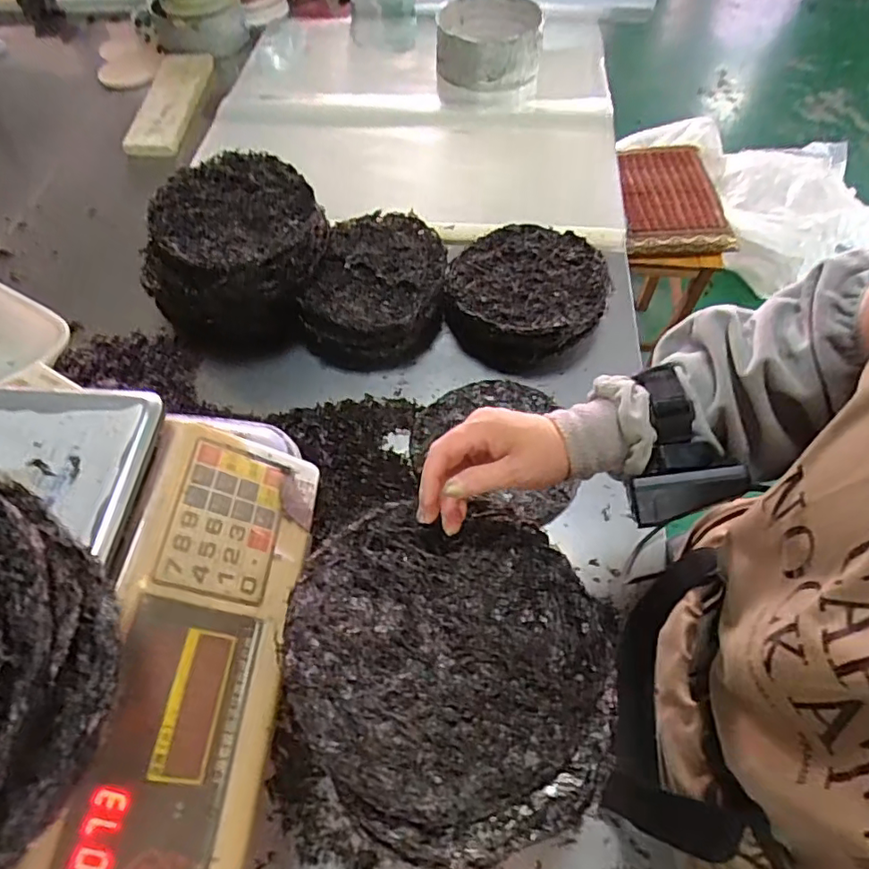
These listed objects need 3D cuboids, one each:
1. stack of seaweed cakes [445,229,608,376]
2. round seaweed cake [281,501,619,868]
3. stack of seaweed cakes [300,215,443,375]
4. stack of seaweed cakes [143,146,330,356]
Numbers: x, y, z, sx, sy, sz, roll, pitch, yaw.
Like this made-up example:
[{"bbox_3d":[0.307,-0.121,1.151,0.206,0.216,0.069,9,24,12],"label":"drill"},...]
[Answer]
[{"bbox_3d":[0.122,-0.186,0.767,0.196,0.081,0.193,-39,64,-21],"label":"stack of seaweed cakes"},{"bbox_3d":[0.009,0.136,0.365,0.187,0.027,0.217,-29,61,-16],"label":"round seaweed cake"},{"bbox_3d":[-0.079,-0.197,0.779,0.186,0.094,0.195,4,58,4],"label":"stack of seaweed cakes"},{"bbox_3d":[-0.251,-0.238,0.763,0.196,0.157,0.202,17,60,12],"label":"stack of seaweed cakes"}]

